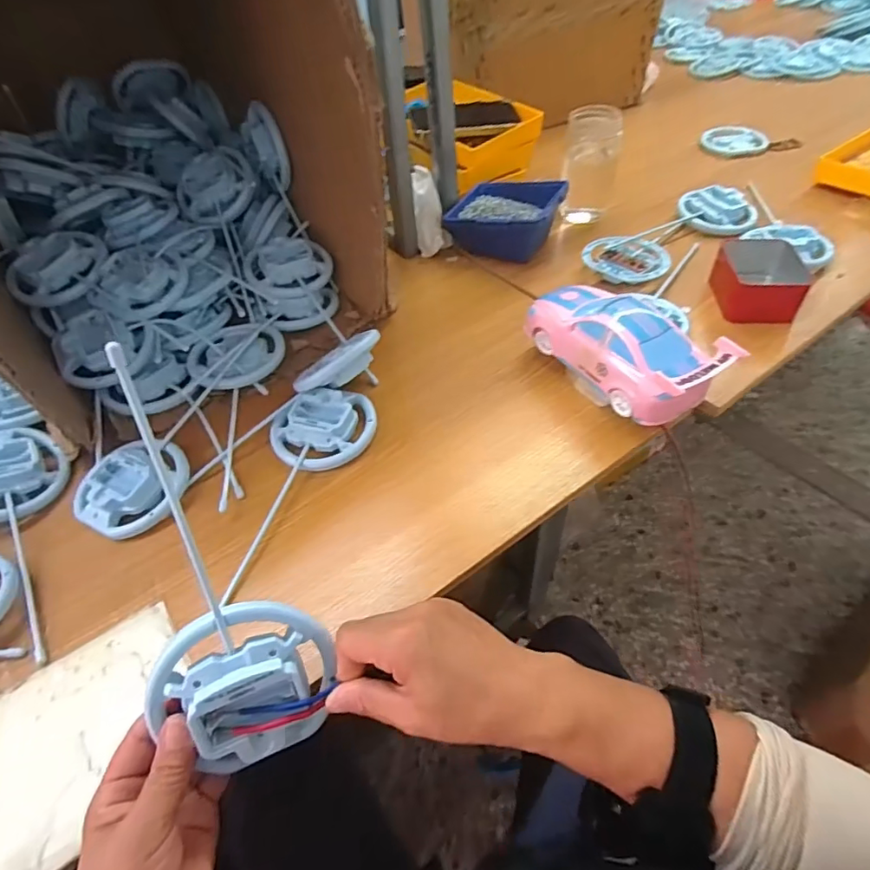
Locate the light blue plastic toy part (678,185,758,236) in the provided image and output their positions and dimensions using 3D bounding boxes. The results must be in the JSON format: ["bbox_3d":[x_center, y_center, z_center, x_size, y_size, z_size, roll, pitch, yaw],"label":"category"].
[{"bbox_3d":[0.387,-0.309,0.717,0.096,0.035,0.067,36,61,30],"label":"light blue plastic toy part"}]

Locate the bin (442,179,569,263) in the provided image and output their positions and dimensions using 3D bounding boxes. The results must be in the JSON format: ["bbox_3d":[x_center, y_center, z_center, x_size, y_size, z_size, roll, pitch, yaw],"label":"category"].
[{"bbox_3d":[0.096,-0.295,0.714,0.143,0.070,0.113,21,55,21],"label":"bin"}]

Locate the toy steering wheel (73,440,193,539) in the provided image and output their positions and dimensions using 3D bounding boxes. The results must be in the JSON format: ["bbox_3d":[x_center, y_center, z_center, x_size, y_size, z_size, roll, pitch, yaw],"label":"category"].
[{"bbox_3d":[-0.281,0.047,0.491,0.088,0.024,0.097,19,54,20],"label":"toy steering wheel"}]

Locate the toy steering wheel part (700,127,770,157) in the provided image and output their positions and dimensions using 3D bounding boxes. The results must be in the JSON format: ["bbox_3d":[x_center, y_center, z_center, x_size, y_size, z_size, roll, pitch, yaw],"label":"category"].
[{"bbox_3d":[0.500,-0.490,0.872,0.096,0.016,0.087,9,51,13],"label":"toy steering wheel part"}]

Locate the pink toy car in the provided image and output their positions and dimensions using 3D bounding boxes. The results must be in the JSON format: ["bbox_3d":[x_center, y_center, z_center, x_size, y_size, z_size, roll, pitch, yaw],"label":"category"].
[{"bbox_3d":[0.173,-0.085,0.502,0.085,0.076,0.200,-33,54,-21],"label":"pink toy car"}]

